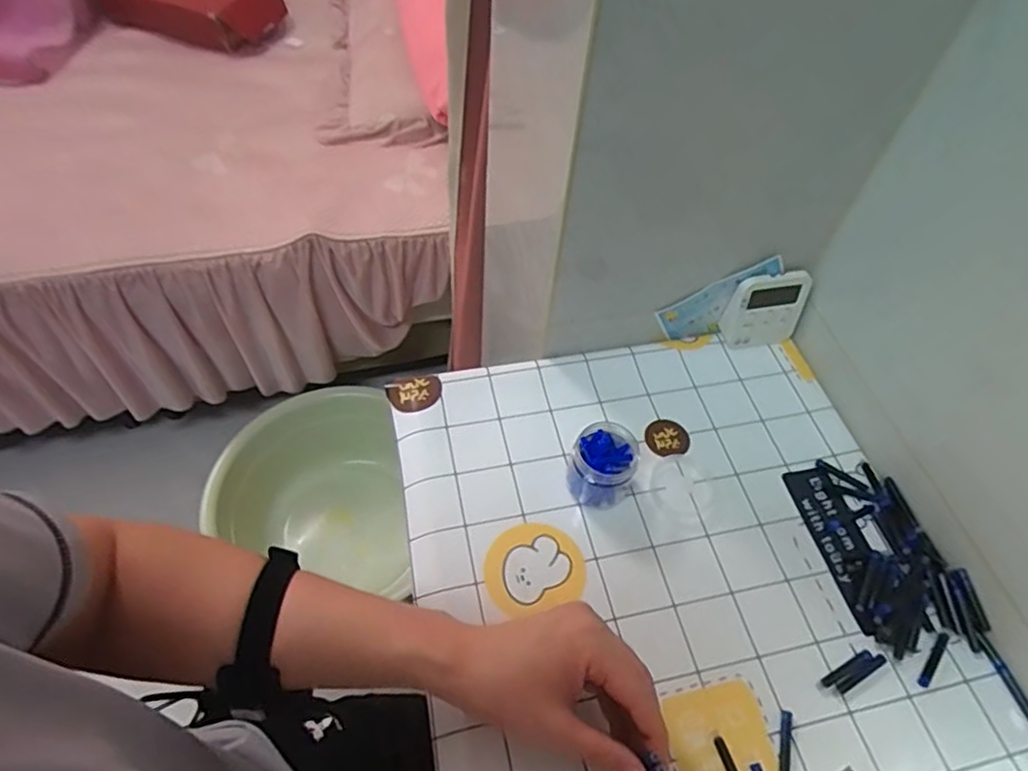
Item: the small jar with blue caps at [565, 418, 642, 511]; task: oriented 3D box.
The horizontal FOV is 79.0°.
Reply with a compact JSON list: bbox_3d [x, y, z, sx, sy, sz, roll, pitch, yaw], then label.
[{"bbox_3d":[0.071,0.065,0.508,0.055,0.055,0.052,2,56,-3],"label":"small jar with blue caps"}]

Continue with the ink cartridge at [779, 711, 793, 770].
[{"bbox_3d":[0.185,0.246,0.422,0.008,0.004,0.046,15,56,6],"label":"ink cartridge"}]

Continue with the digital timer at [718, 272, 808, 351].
[{"bbox_3d":[0.246,-0.072,0.607,0.073,0.079,0.027,-6,56,-8],"label":"digital timer"}]

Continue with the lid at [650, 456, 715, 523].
[{"bbox_3d":[0.143,0.087,0.531,0.053,0.007,0.058,2,56,-3],"label":"lid"}]

